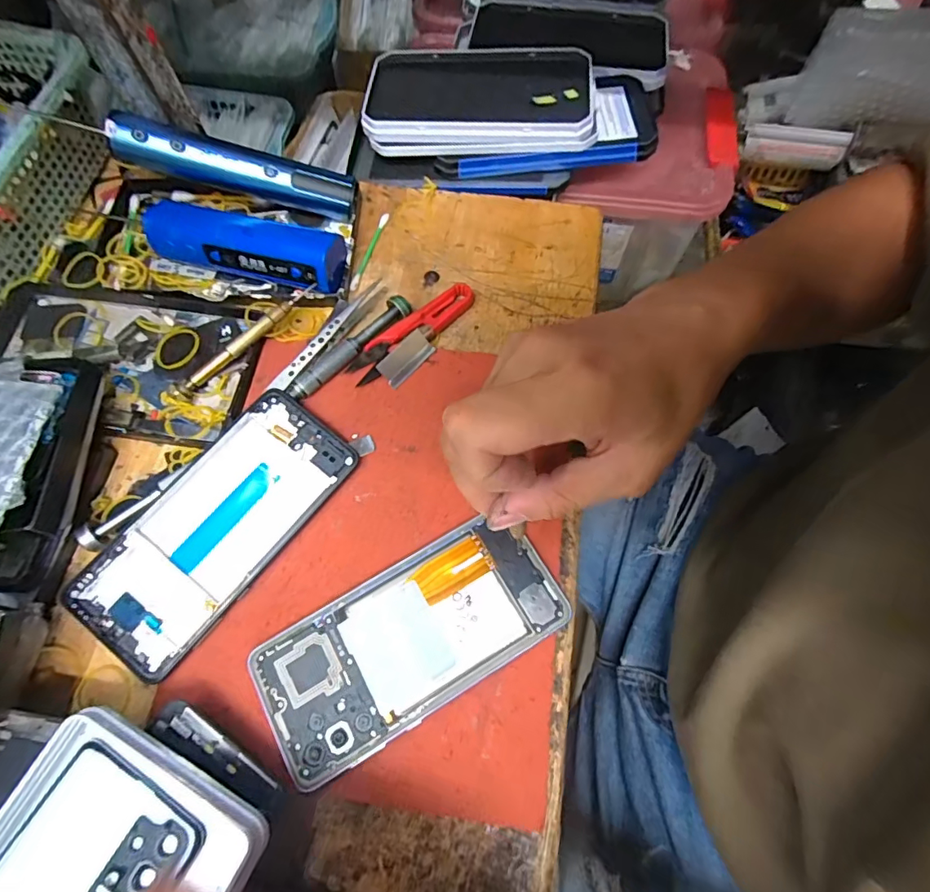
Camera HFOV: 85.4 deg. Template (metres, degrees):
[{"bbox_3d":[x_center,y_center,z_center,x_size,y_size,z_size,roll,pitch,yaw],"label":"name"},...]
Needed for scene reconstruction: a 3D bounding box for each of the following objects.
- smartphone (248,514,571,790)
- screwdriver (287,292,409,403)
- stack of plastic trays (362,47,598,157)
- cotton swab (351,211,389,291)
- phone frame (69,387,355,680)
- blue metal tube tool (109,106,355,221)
[{"bbox_3d":[-0.027,0.099,0.261,0.156,0.005,0.071,-28,73,-10],"label":"smartphone"},{"bbox_3d":[-0.075,-0.065,0.325,0.019,0.014,0.095,43,73,13],"label":"screwdriver"},{"bbox_3d":[0.012,-0.280,0.402,0.176,0.021,0.103,2,69,4],"label":"stack of plastic trays"},{"bbox_3d":[-0.069,-0.141,0.363,0.006,0.006,0.068,17,69,4],"label":"cotton swab"},{"bbox_3d":[-0.137,0.043,0.282,0.070,0.011,0.157,37,71,11],"label":"phone frame"},{"bbox_3d":[-0.154,-0.192,0.347,0.153,0.024,0.025,9,68,-15],"label":"blue metal tube tool"}]

